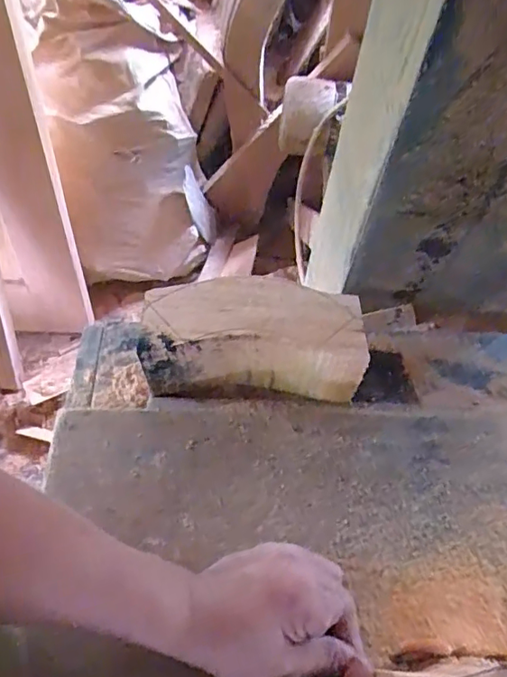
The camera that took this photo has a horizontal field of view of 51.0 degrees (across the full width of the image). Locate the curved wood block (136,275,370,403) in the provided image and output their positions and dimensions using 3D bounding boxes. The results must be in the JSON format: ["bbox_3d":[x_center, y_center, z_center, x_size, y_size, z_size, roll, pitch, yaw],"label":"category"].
[{"bbox_3d":[0.001,0.002,0.480,0.187,0.088,0.081,2,60,-1],"label":"curved wood block"}]

